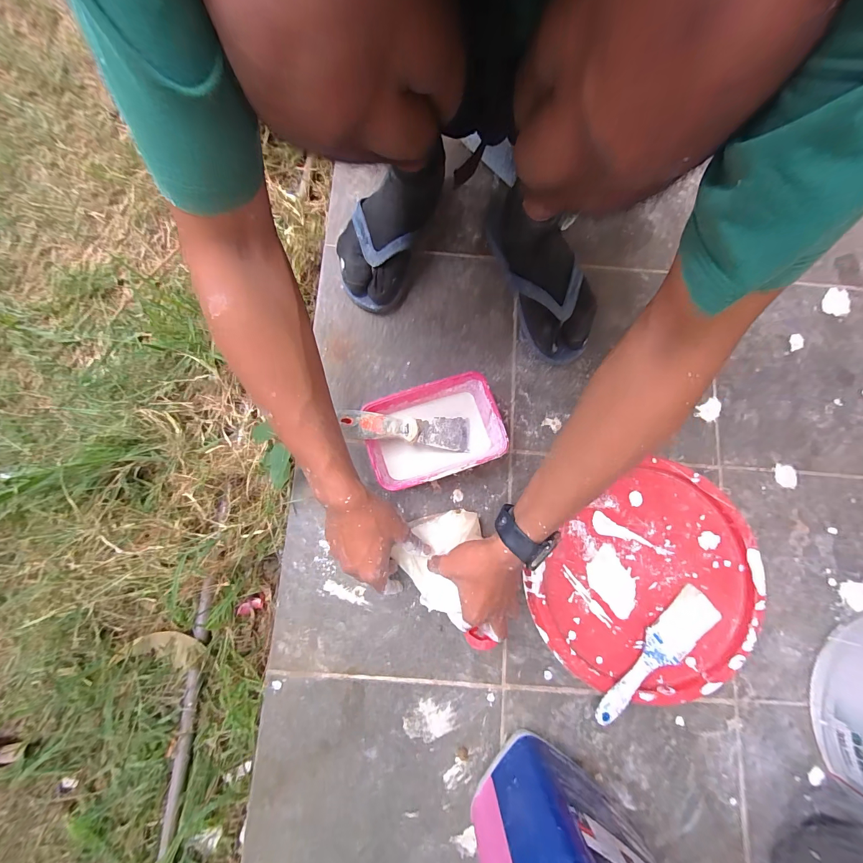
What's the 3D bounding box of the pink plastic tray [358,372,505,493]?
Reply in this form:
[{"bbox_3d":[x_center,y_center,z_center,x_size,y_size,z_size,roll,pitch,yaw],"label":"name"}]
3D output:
[{"bbox_3d":[0.001,0.000,0.493,0.171,0.053,0.122,-19,80,-5],"label":"pink plastic tray"}]

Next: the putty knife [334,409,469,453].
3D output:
[{"bbox_3d":[-0.025,-0.003,0.467,0.171,0.013,0.046,6,78,-30],"label":"putty knife"}]

